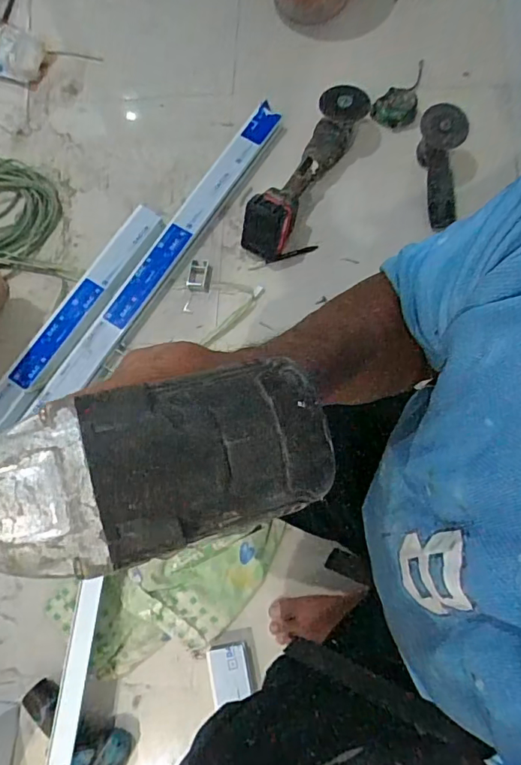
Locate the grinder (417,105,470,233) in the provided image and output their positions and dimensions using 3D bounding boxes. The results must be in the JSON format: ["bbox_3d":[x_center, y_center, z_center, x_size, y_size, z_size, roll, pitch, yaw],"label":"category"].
[{"bbox_3d":[0.359,-0.428,0.996,0.086,0.089,0.220,-9,116,0],"label":"grinder"}]

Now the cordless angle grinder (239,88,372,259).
[{"bbox_3d":[0.090,-0.424,1.011,0.084,0.117,0.389,32,80,12],"label":"cordless angle grinder"}]

